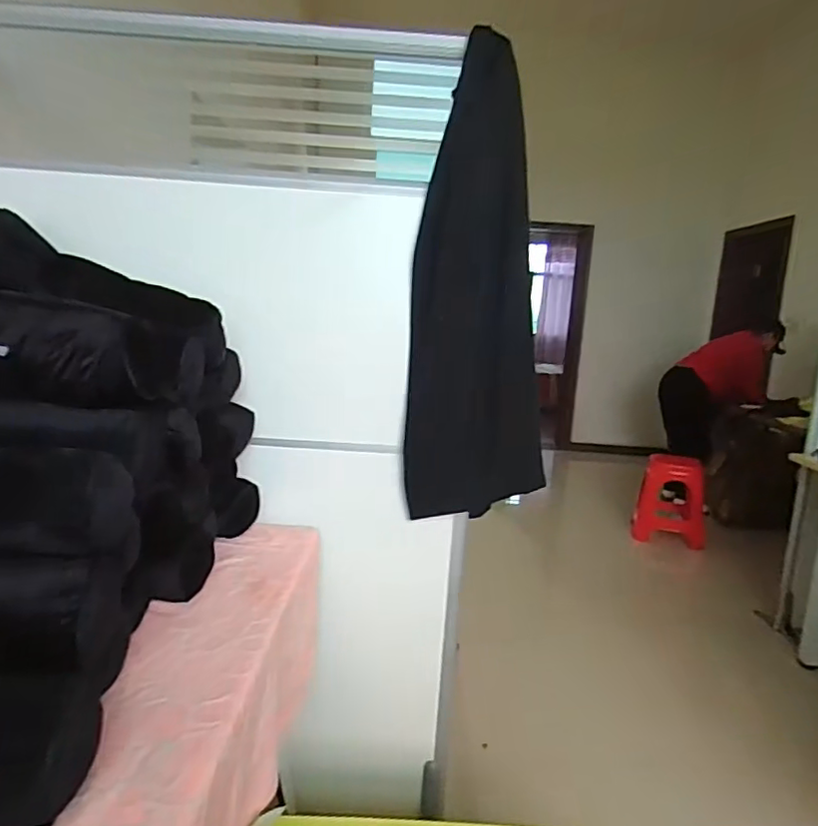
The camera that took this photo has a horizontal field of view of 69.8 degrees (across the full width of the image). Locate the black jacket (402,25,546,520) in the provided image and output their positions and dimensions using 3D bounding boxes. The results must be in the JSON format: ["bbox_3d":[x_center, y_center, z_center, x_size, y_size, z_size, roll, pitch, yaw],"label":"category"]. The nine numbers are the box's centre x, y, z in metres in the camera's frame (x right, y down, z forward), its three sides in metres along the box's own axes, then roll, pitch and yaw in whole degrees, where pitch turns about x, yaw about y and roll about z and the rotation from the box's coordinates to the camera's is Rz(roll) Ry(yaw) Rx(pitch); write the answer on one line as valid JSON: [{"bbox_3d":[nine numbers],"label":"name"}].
[{"bbox_3d":[0.147,-0.199,1.119,0.293,0.822,0.086,5,10,7],"label":"black jacket"}]

